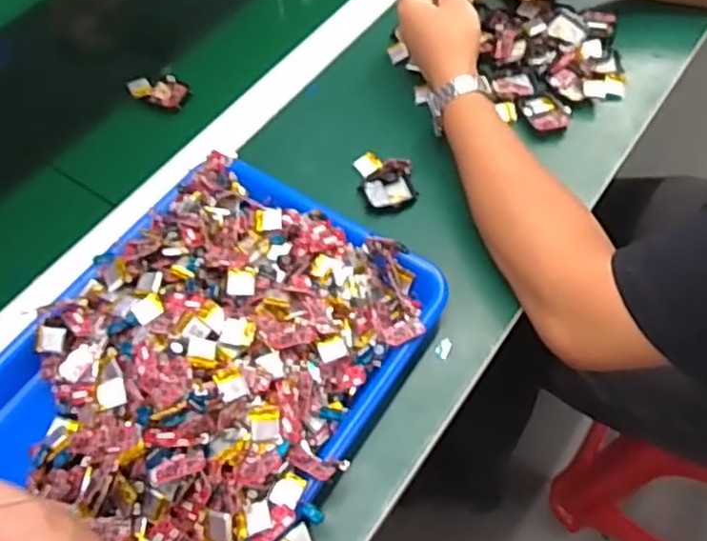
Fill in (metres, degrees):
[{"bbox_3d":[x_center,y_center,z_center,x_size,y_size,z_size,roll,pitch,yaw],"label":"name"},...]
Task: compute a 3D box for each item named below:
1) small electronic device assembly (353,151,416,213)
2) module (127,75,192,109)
[{"bbox_3d":[0.029,-0.081,0.594,0.050,0.019,0.059,-5,58,-1],"label":"small electronic device assembly"},{"bbox_3d":[-0.195,-0.183,0.667,0.057,0.017,0.035,11,59,9],"label":"module"}]

